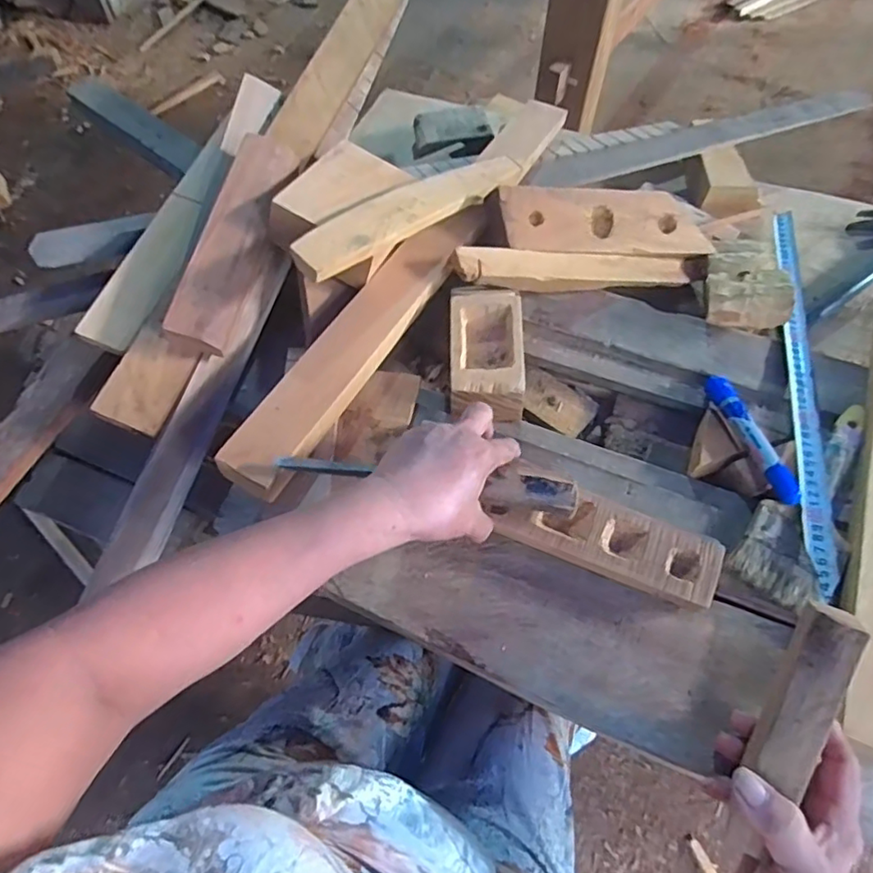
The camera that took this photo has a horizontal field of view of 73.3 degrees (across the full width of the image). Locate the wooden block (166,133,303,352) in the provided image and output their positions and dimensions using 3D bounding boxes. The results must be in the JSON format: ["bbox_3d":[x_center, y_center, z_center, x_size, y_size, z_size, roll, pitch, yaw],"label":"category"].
[{"bbox_3d":[-0.181,-0.178,0.535,0.056,0.040,0.219,20,71,-15],"label":"wooden block"}]

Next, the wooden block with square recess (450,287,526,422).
[{"bbox_3d":[0.042,-0.081,0.537,0.068,0.050,0.128,0,60,0],"label":"wooden block with square recess"}]

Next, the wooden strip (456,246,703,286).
[{"bbox_3d":[0.149,-0.167,0.582,0.277,0.024,0.032,-5,59,-19],"label":"wooden strip"}]

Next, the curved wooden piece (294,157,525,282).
[{"bbox_3d":[-0.018,-0.214,0.550,0.044,0.022,0.281,37,54,19],"label":"curved wooden piece"}]

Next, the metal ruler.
[{"bbox_3d":[0.339,-0.068,0.550,0.029,0.009,0.456,6,55,15],"label":"metal ruler"}]

